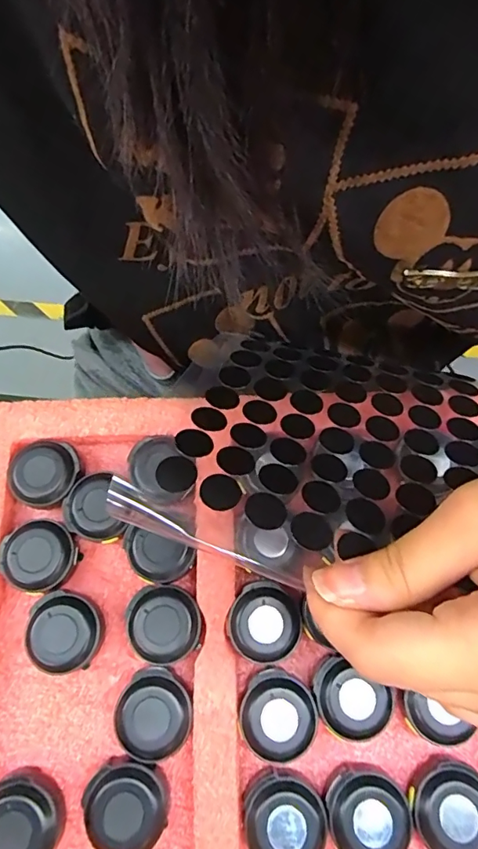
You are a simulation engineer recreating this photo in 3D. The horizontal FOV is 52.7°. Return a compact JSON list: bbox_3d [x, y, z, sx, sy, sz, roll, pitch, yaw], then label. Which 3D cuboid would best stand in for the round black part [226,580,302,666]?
[{"bbox_3d":[0.010,0.078,0.191,0.028,0.005,0.028,0,70,0],"label":"round black part"}]

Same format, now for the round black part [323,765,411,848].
[{"bbox_3d":[0.046,0.140,0.173,0.027,0.011,0.029,0,70,0],"label":"round black part"}]

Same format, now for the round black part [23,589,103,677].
[{"bbox_3d":[-0.069,0.083,0.193,0.029,0.012,0.028,0,70,0],"label":"round black part"}]

